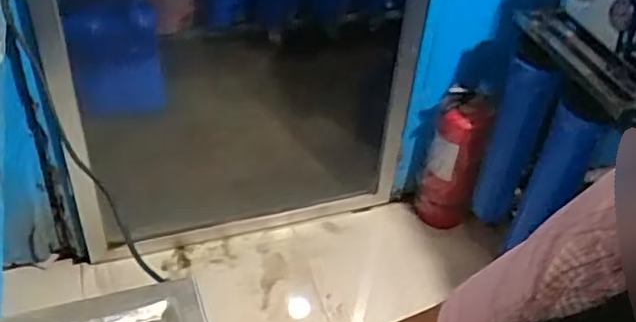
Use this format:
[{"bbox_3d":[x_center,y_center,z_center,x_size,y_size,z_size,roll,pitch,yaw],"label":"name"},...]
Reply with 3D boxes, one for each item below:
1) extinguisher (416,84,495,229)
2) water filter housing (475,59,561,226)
[{"bbox_3d":[0.378,0.013,1.840,0.148,0.438,0.119,10,41,5],"label":"extinguisher"},{"bbox_3d":[0.498,-0.059,1.671,0.124,0.456,0.127,20,43,17],"label":"water filter housing"}]

